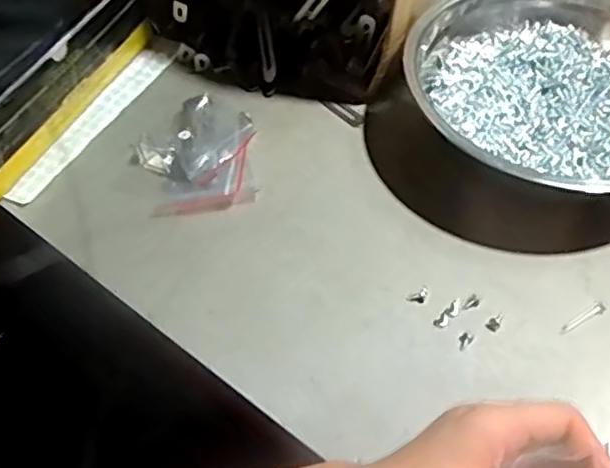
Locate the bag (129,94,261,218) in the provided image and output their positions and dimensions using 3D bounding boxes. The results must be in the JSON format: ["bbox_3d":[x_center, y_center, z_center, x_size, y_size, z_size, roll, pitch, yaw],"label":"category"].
[{"bbox_3d":[-0.094,-0.072,0.547,0.100,0.026,0.119,-10,54,-5],"label":"bag"}]

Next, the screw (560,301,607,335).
[{"bbox_3d":[0.197,0.059,0.461,0.043,0.004,0.009,-28,57,-17],"label":"screw"}]

